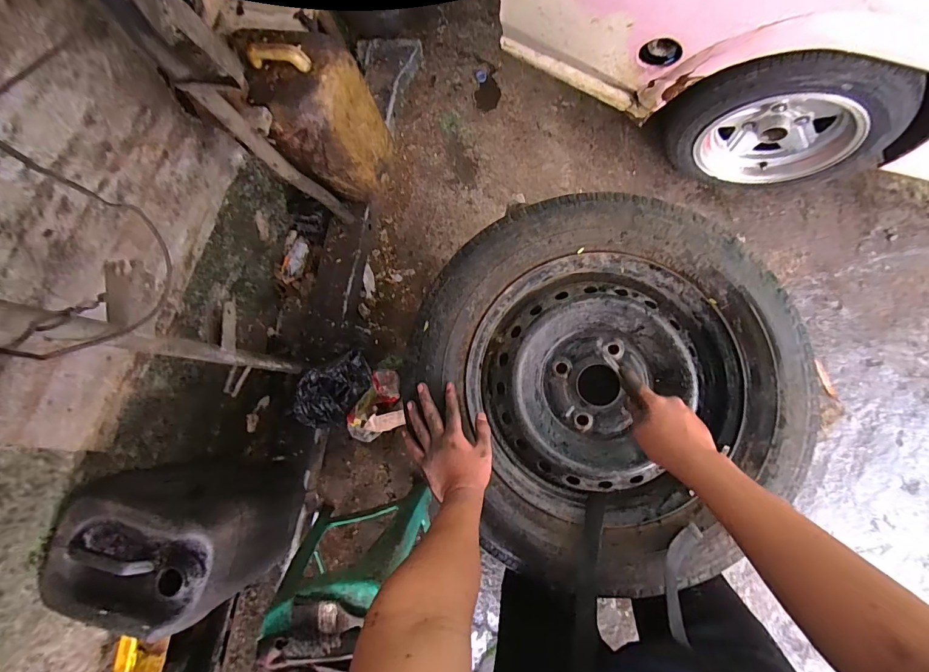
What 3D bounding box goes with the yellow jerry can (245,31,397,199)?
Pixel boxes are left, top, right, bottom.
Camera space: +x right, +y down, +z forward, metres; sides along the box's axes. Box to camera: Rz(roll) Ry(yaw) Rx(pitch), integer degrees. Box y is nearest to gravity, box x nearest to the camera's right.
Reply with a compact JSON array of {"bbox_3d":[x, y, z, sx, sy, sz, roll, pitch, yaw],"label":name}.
[{"bbox_3d":[-0.313,-0.496,0.963,0.221,0.336,0.204,-1,83,2],"label":"yellow jerry can"}]

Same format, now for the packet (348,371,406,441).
[{"bbox_3d":[-0.263,0.206,1.225,0.169,0.054,0.198,-11,84,1],"label":"packet"}]

